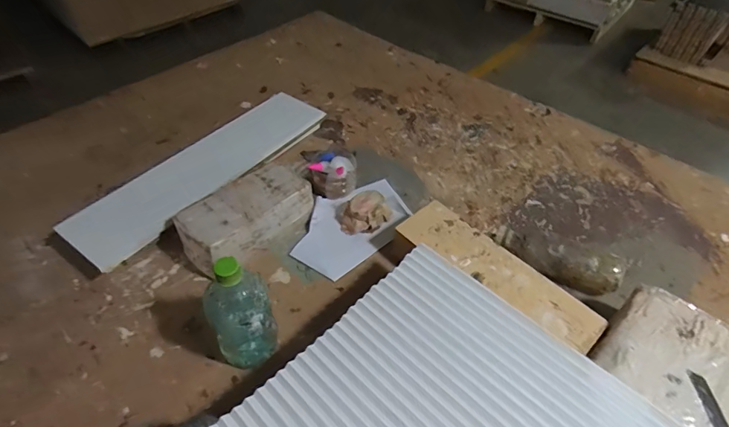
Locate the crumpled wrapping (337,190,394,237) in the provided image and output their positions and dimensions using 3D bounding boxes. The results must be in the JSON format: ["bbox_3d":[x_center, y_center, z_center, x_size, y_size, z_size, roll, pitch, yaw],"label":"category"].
[{"bbox_3d":[-0.001,-0.006,0.813,0.107,0.058,0.084,-5,48,-5],"label":"crumpled wrapping"}]

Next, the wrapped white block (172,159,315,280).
[{"bbox_3d":[-0.215,0.010,0.766,0.237,0.104,0.125,-36,57,-28],"label":"wrapped white block"}]

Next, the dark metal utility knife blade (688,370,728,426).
[{"bbox_3d":[0.423,0.242,0.505,0.018,0.004,0.098,0,48,0],"label":"dark metal utility knife blade"}]

